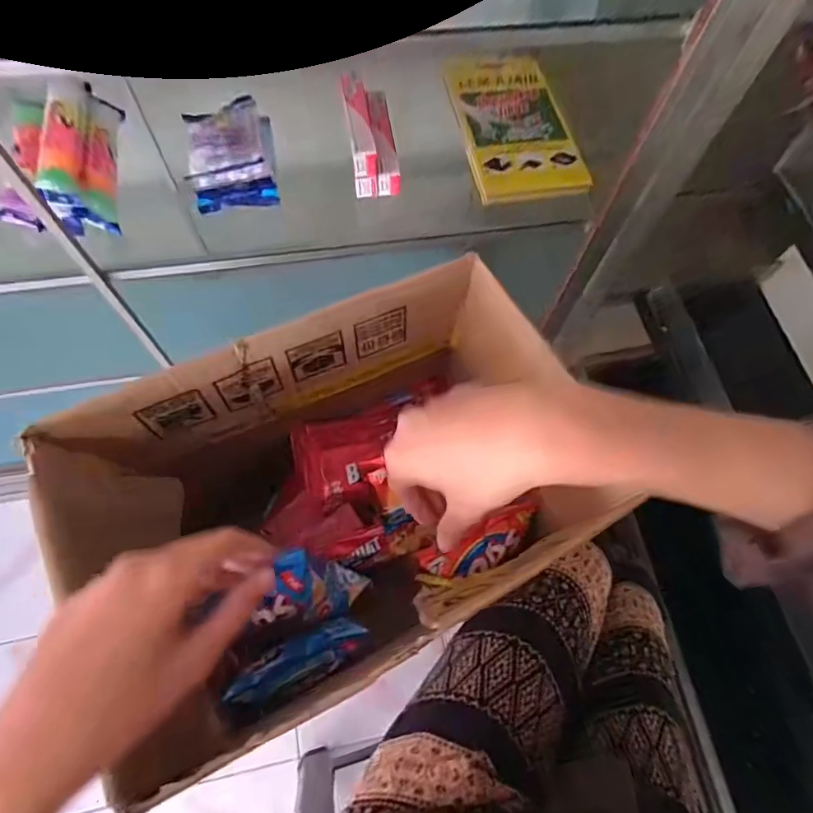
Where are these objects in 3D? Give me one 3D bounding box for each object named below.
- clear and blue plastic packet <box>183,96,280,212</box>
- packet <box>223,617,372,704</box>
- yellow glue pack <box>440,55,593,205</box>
[{"bbox_3d":[-0.218,-0.319,0.598,0.097,0.047,0.153,-9,66,-7],"label":"clear and blue plastic packet"},{"bbox_3d":[-0.092,0.223,0.422,0.121,0.020,0.040,-16,67,-26],"label":"packet"},{"bbox_3d":[0.145,-0.393,0.657,0.148,0.018,0.275,-8,66,-7],"label":"yellow glue pack"}]

